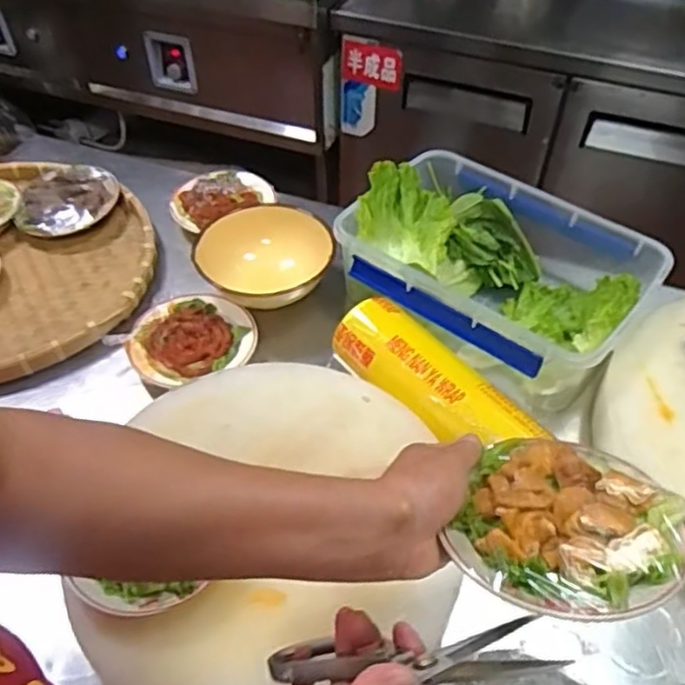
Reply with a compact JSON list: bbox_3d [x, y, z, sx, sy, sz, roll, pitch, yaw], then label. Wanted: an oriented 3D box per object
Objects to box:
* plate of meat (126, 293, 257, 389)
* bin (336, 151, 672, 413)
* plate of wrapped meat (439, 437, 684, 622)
[{"bbox_3d":[-0.181,-0.006,0.827,0.150,0.032,0.122,-20,51,-19],"label":"plate of meat"},{"bbox_3d":[0.189,-0.087,0.853,0.352,0.122,0.244,30,54,24],"label":"bin"},{"bbox_3d":[0.138,0.110,0.410,0.126,0.032,0.121,1,48,-1],"label":"plate of wrapped meat"}]

